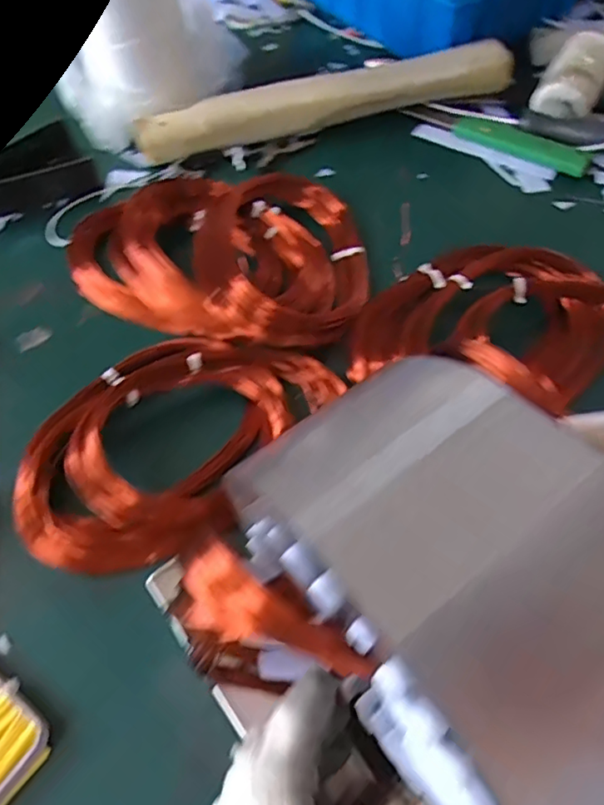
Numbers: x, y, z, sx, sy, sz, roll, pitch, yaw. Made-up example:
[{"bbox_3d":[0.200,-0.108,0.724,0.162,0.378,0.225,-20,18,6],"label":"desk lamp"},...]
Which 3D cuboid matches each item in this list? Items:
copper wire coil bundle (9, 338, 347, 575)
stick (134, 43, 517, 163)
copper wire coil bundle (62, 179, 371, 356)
[{"bbox_3d":[-0.086,0.017,0.351,0.139,0.025,0.185,30,65,18],"label":"copper wire coil bundle"},{"bbox_3d":[0.022,-0.266,0.510,0.338,0.043,0.030,-13,60,-6],"label":"stick"},{"bbox_3d":[-0.061,-0.117,0.428,0.225,0.037,0.157,11,60,8],"label":"copper wire coil bundle"}]

